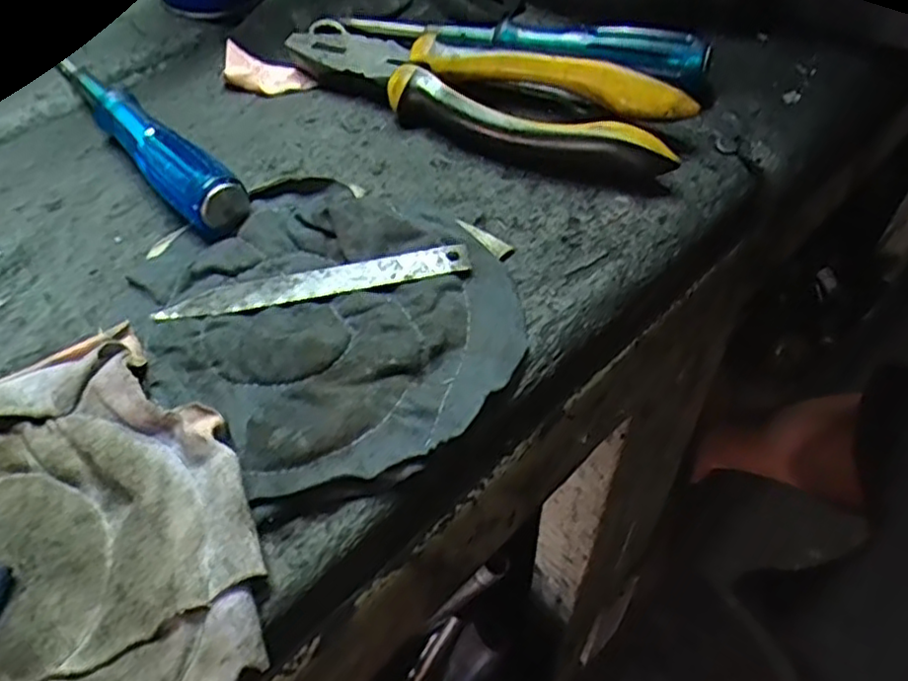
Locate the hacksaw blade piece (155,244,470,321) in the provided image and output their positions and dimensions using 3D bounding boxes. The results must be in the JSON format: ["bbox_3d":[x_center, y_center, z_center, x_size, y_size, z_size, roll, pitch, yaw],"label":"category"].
[{"bbox_3d":[-0.053,-0.023,0.271,0.119,0.004,0.014,-10,58,-2],"label":"hacksaw blade piece"}]

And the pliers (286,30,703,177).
[{"bbox_3d":[0.014,-0.124,0.334,0.194,0.030,0.059,26,57,20],"label":"pliers"}]

